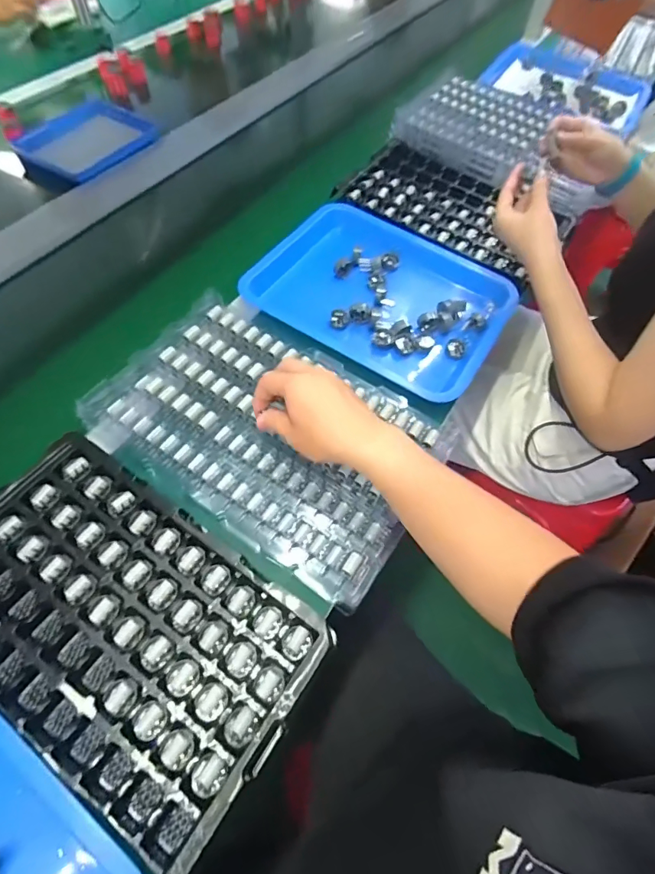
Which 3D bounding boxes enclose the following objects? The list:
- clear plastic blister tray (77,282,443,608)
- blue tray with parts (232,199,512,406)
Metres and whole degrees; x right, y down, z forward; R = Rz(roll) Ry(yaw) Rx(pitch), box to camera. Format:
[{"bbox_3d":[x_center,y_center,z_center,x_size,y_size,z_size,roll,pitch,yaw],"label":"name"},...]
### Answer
[{"bbox_3d":[-0.063,-0.014,0.503,0.364,0.017,0.232,34,64,15],"label":"clear plastic blister tray"},{"bbox_3d":[0.072,-0.200,0.638,0.341,0.037,0.251,35,64,16],"label":"blue tray with parts"}]

